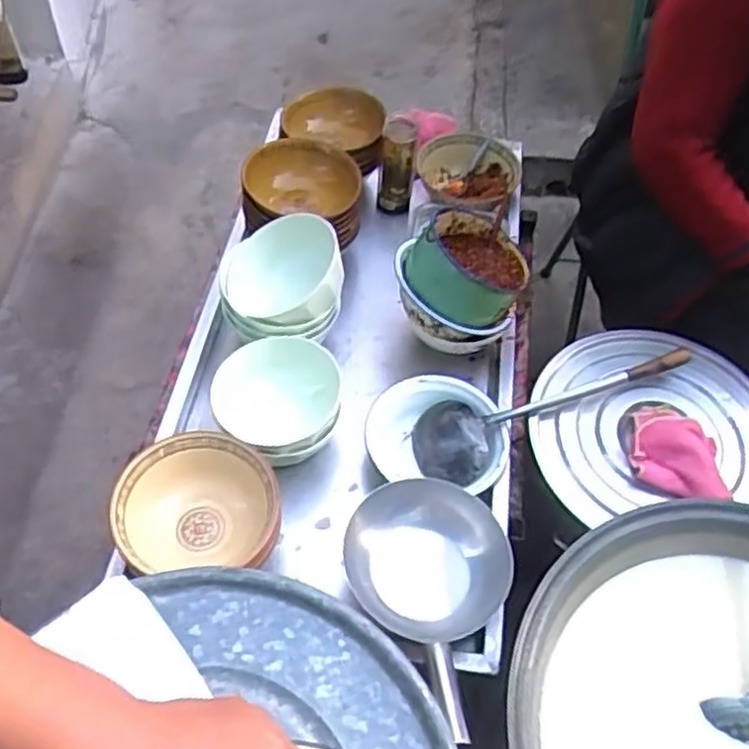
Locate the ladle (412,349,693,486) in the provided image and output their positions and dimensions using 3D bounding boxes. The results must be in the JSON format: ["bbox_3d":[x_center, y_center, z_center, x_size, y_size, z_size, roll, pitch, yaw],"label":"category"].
[{"bbox_3d":[0.241,0.030,1.055,0.398,0.092,0.129,-22,57,-17],"label":"ladle"}]

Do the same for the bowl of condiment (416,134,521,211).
[{"bbox_3d":[0.183,-0.365,1.360,0.172,0.073,0.180,1,53,-1],"label":"bowl of condiment"}]

